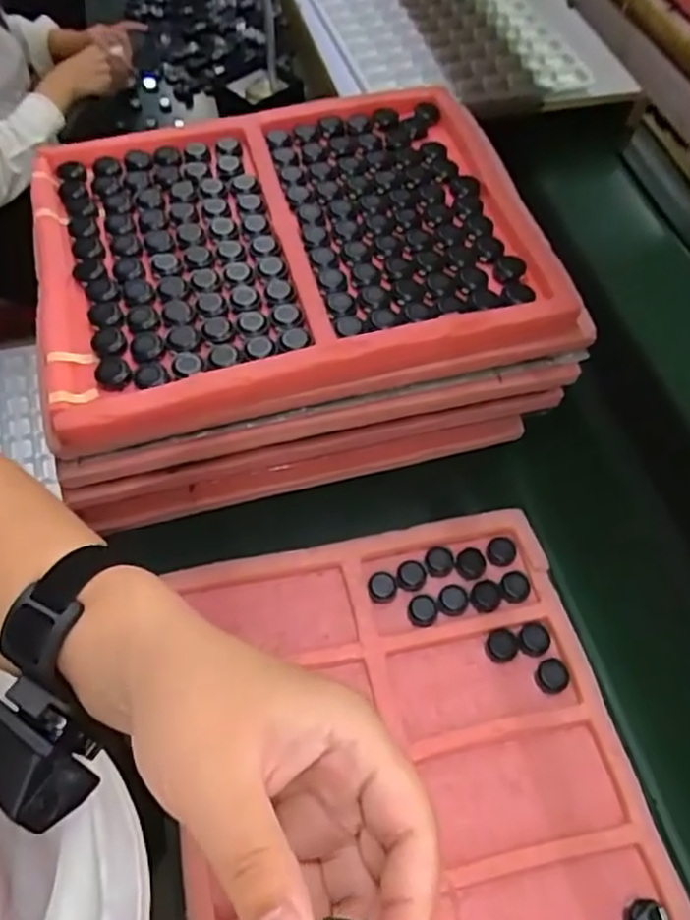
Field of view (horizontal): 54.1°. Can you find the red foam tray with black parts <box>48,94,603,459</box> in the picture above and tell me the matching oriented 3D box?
[{"bbox_3d":[-0.055,-0.220,0.671,0.483,0.057,0.365,-11,59,-11],"label":"red foam tray with black parts"}]

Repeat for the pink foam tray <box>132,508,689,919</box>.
[{"bbox_3d":[0.077,0.291,0.564,0.344,0.041,0.504,-11,63,-5],"label":"pink foam tray"}]

